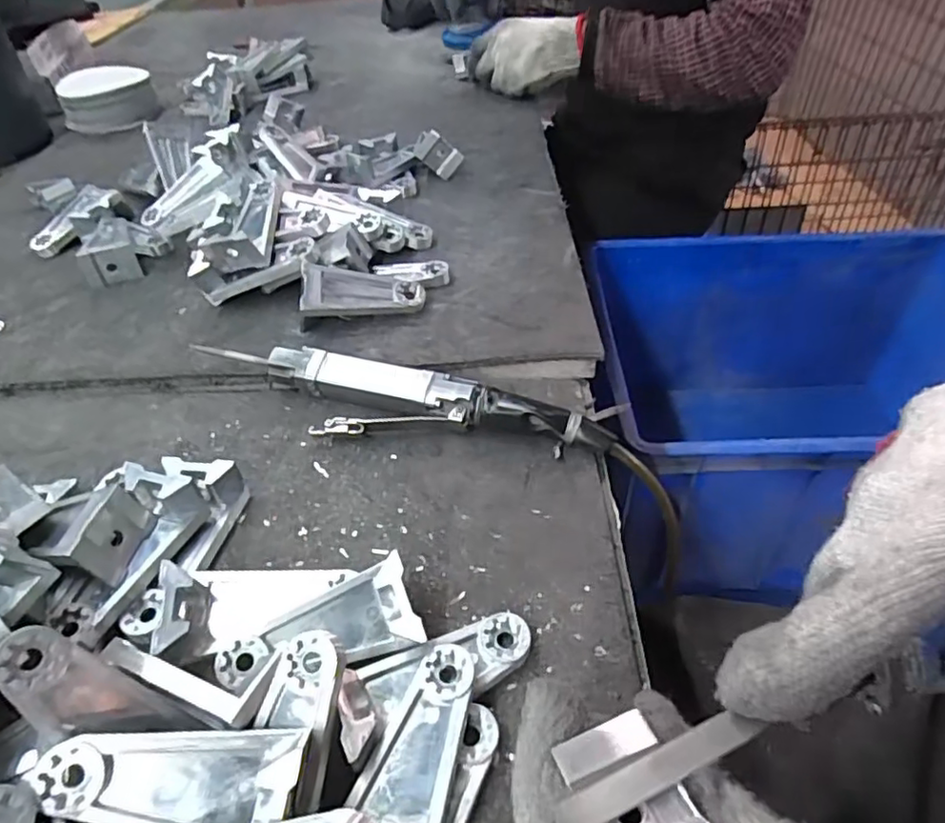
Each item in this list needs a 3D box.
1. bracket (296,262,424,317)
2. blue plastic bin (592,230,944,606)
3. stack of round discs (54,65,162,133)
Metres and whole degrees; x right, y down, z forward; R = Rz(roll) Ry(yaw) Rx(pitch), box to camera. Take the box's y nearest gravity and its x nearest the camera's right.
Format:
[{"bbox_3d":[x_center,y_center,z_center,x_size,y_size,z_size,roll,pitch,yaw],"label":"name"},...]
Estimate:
[{"bbox_3d":[-0.085,-0.093,0.474,0.092,0.014,0.044,1,69,-18],"label":"bracket"},{"bbox_3d":[0.411,0.019,0.858,0.472,0.368,0.418,1,46,4],"label":"blue plastic bin"},{"bbox_3d":[-0.494,-0.425,0.826,0.119,0.054,0.119,-22,47,-16],"label":"stack of round discs"}]

